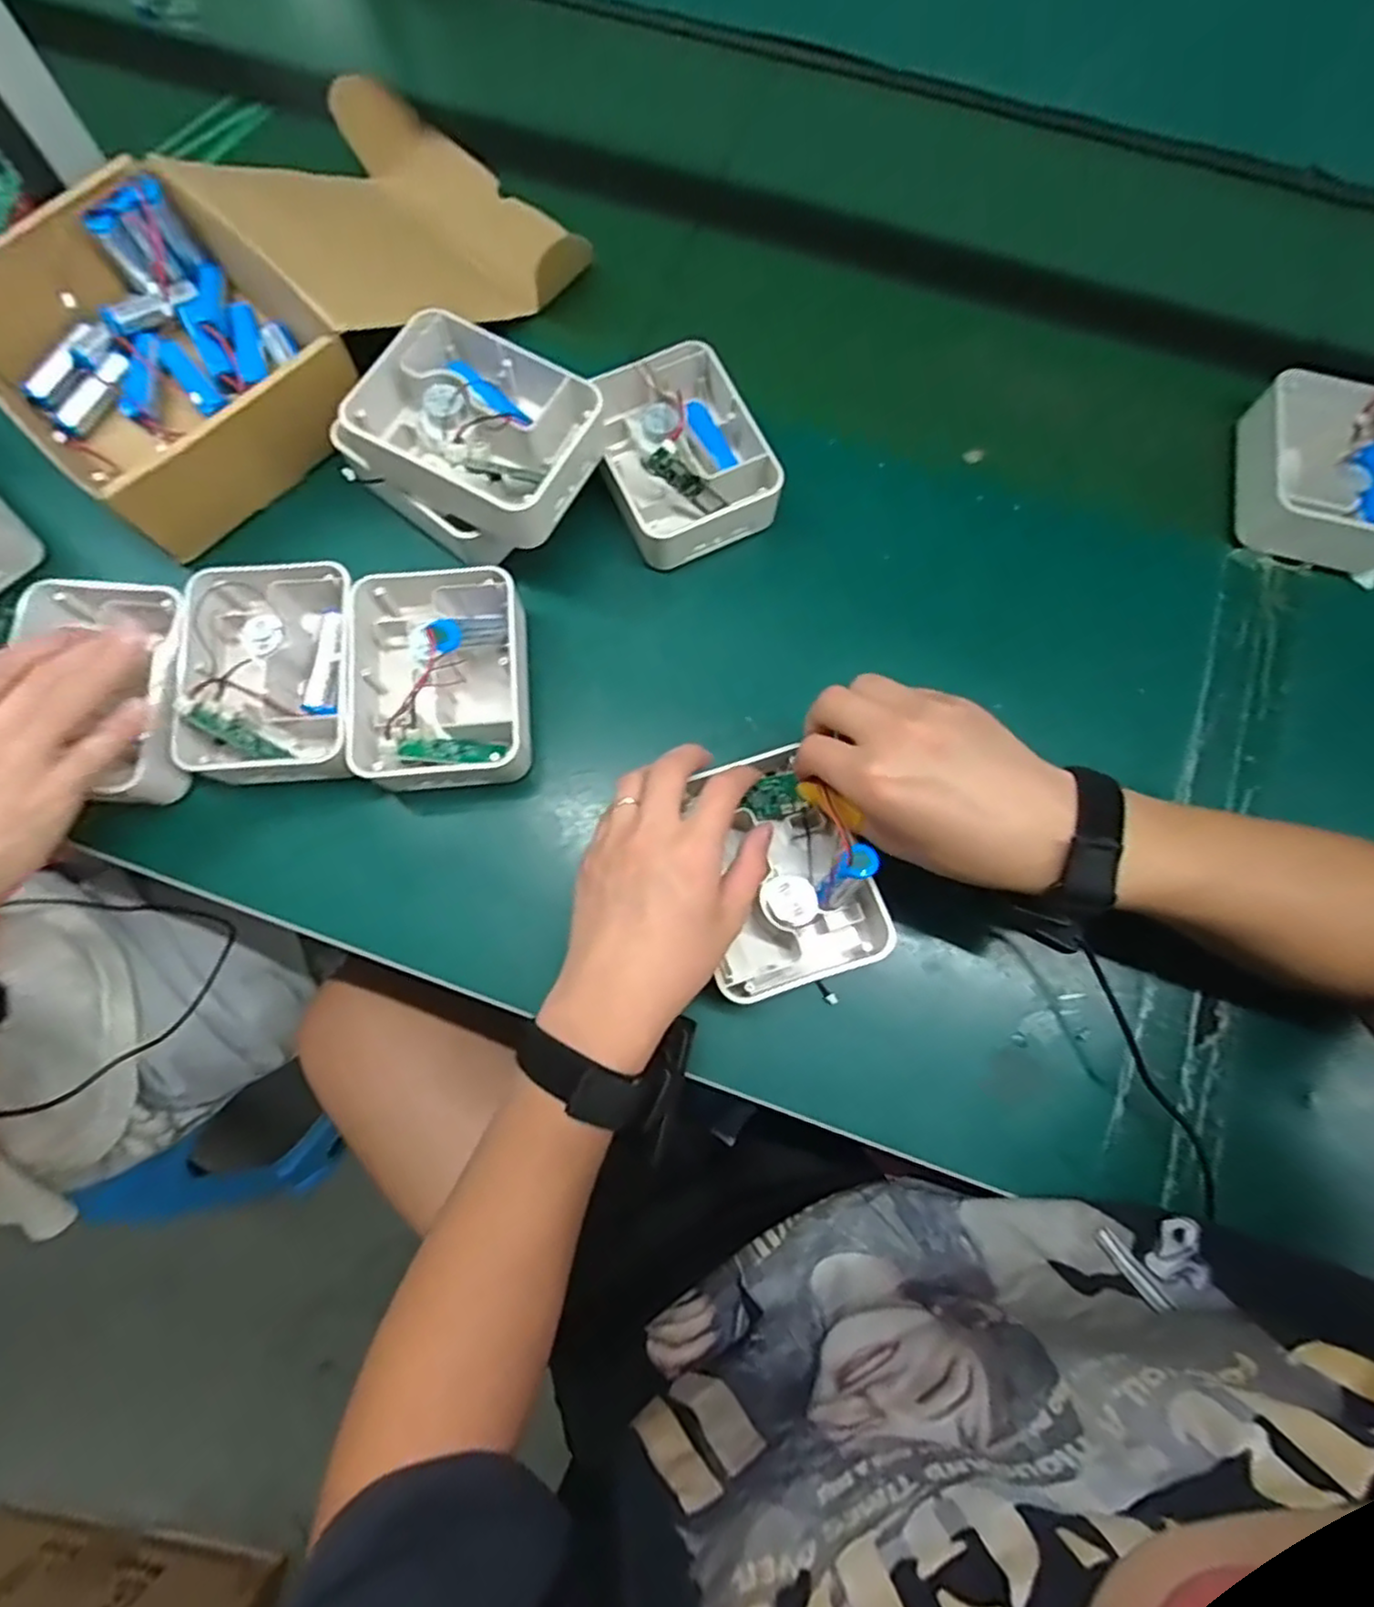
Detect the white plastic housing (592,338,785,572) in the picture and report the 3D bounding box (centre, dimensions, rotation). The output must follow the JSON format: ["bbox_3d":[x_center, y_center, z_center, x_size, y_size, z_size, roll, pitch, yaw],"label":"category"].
[{"bbox_3d":[-0.007,-0.238,0.469,0.106,0.044,0.137,-25,76,-6],"label":"white plastic housing"}]

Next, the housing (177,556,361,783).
[{"bbox_3d":[-0.256,-0.080,0.431,0.103,0.044,0.132,-5,75,-1],"label":"housing"}]

